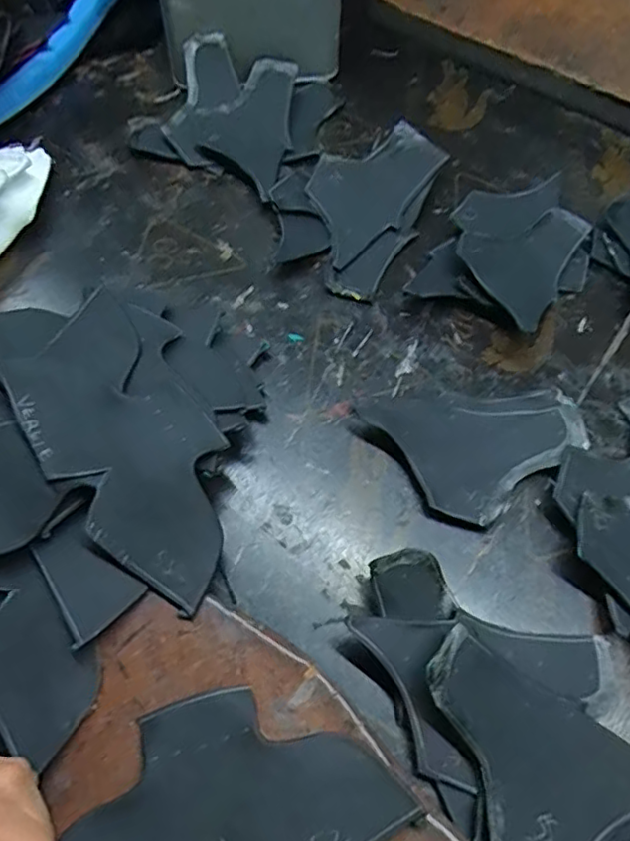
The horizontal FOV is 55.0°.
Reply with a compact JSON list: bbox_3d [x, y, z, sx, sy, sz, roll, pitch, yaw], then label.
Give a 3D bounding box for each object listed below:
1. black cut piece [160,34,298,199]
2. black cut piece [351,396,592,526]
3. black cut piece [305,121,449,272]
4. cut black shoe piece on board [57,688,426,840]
[{"bbox_3d":[-0.068,-0.261,0.514,0.102,0.030,0.137,16,74,-3],"label":"black cut piece"},{"bbox_3d":[0.105,0.006,0.392,0.118,0.016,0.099,-31,65,-16],"label":"black cut piece"},{"bbox_3d":[0.045,-0.188,0.487,0.136,0.009,0.079,-41,77,-13],"label":"black cut piece"},{"bbox_3d":[-0.043,0.175,0.278,0.162,0.005,0.088,-9,64,-7],"label":"cut black shoe piece on board"}]

